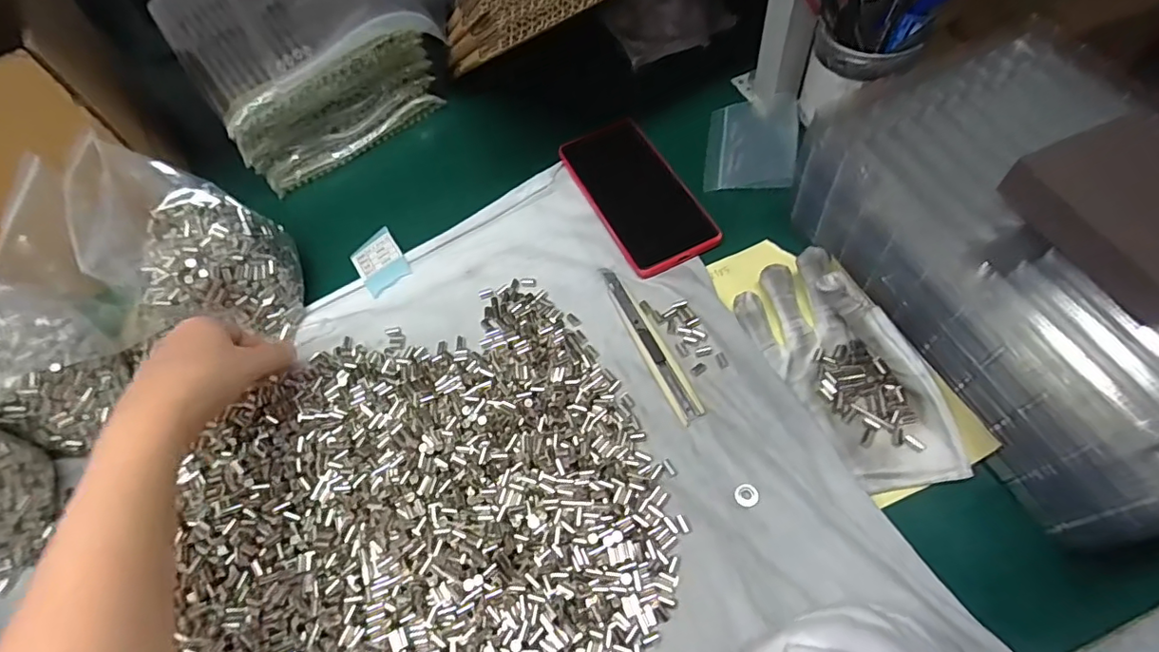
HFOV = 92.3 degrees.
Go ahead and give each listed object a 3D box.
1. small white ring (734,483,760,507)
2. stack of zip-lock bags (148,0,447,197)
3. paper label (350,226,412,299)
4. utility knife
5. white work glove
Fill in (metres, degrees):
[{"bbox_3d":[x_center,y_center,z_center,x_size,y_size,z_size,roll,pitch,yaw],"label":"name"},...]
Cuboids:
[{"bbox_3d":[0.105,0.106,0.349,0.014,0.004,0.014,-3,61,5],"label":"small white ring"},{"bbox_3d":[-0.279,-0.287,0.574,0.222,0.131,0.263,-33,63,-13],"label":"stack of zip-lock bags"},{"bbox_3d":[-0.173,-0.056,0.484,0.040,0.008,0.055,-32,63,-11],"label":"paper label"},{"bbox_3d":[0.050,0.009,0.415,0.019,0.004,0.140,-24,61,-7],"label":"utility knife"},{"bbox_3d":[0.175,0.025,0.371,0.073,0.043,0.175,-21,61,-6],"label":"white work glove"}]

